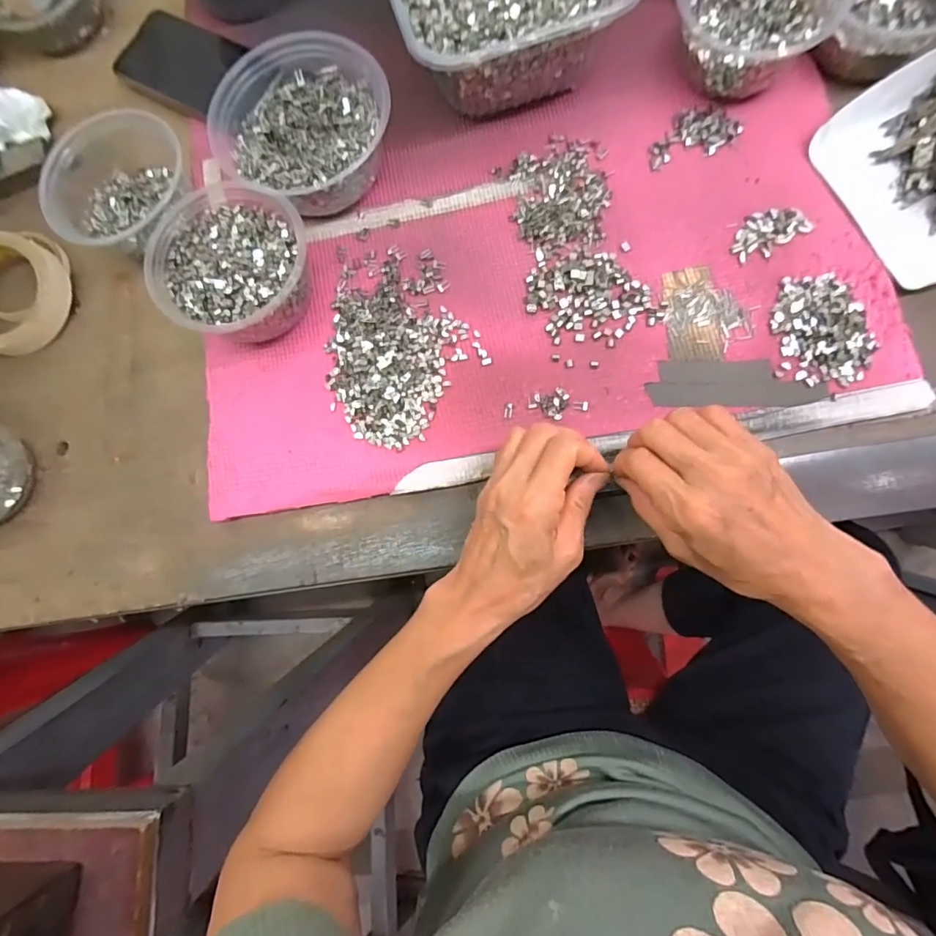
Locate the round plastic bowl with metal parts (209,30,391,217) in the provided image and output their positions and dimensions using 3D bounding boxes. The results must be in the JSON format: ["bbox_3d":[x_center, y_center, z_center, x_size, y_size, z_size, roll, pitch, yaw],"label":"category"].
[{"bbox_3d":[-0.129,-0.268,0.398,0.132,0.054,0.130,-1,79,5],"label":"round plastic bowl with metal parts"}]

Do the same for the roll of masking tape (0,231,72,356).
[{"bbox_3d":[-0.392,-0.146,0.421,0.100,0.035,0.094,6,83,6],"label":"roll of masking tape"}]

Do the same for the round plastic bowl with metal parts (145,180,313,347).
[{"bbox_3d":[-0.173,-0.155,0.379,0.109,0.057,0.116,-1,79,5],"label":"round plastic bowl with metal parts"}]

